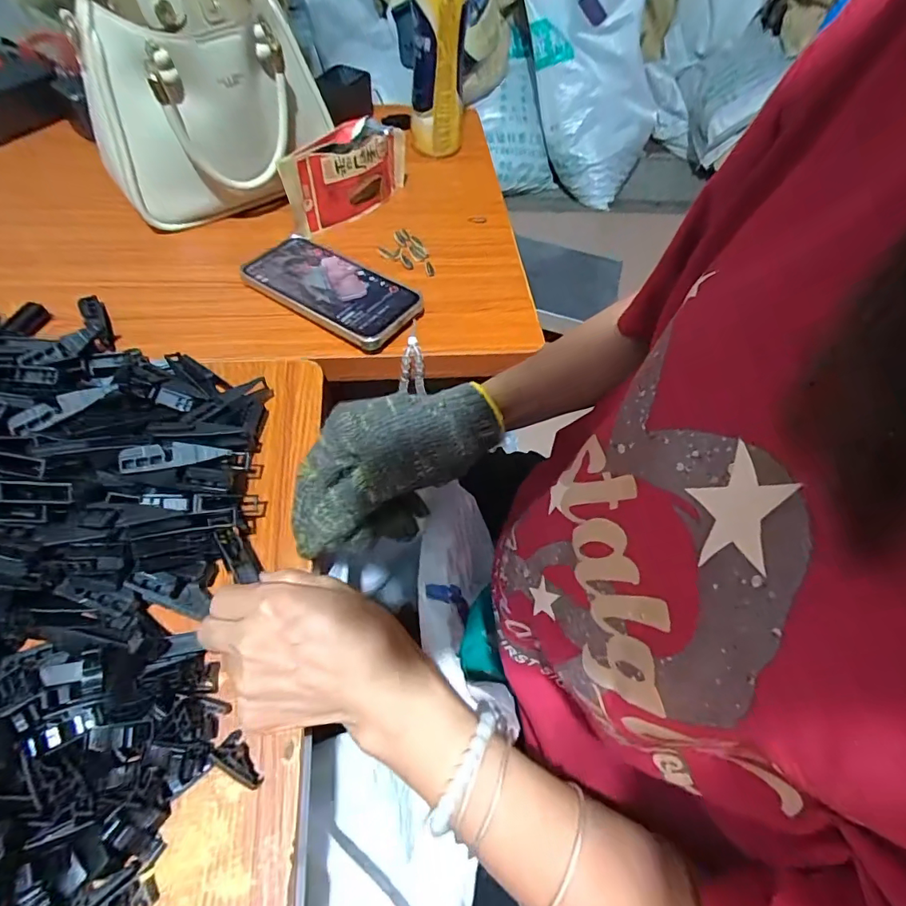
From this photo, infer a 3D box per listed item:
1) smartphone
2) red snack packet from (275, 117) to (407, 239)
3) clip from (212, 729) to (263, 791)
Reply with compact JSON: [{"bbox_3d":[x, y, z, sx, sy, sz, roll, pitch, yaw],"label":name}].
[{"bbox_3d":[-0.113,-0.155,0.458,0.163,0.010,0.082,31,61,17],"label":"smartphone"},{"bbox_3d":[-0.107,-0.296,0.518,0.035,0.083,0.160,32,60,15],"label":"red snack packet"},{"bbox_3d":[-0.115,0.166,0.258,0.015,0.010,0.030,-31,64,-22],"label":"clip"}]

